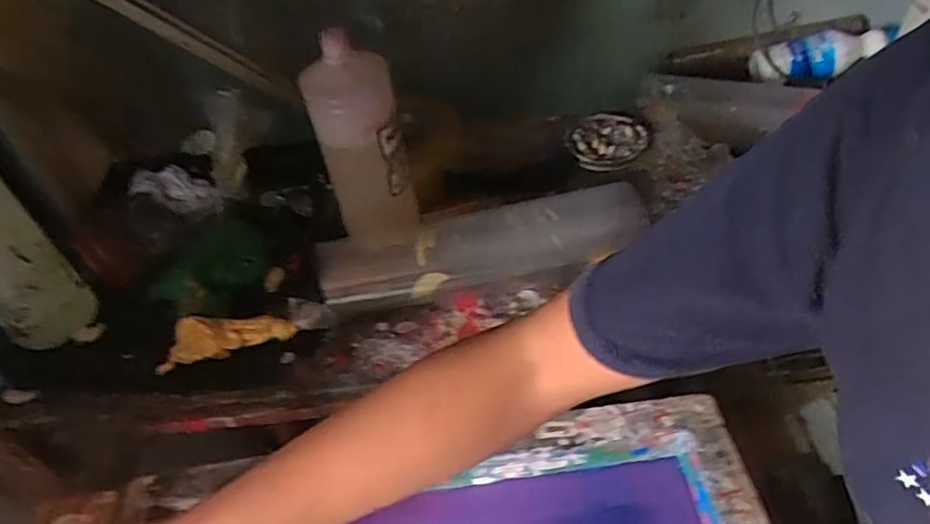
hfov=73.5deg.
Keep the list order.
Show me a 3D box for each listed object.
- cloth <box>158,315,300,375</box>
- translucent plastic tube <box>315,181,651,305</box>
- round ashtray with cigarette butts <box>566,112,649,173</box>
[{"bbox_3d":[-0.230,0.069,0.598,0.130,0.034,0.039,-11,46,-3],"label":"cloth"},{"bbox_3d":[0.016,-0.012,0.616,0.314,0.067,0.060,-12,46,-2],"label":"translucent plastic tube"},{"bbox_3d":[0.173,-0.150,0.767,0.101,0.017,0.093,-5,46,5],"label":"round ashtray with cigarette butts"}]

